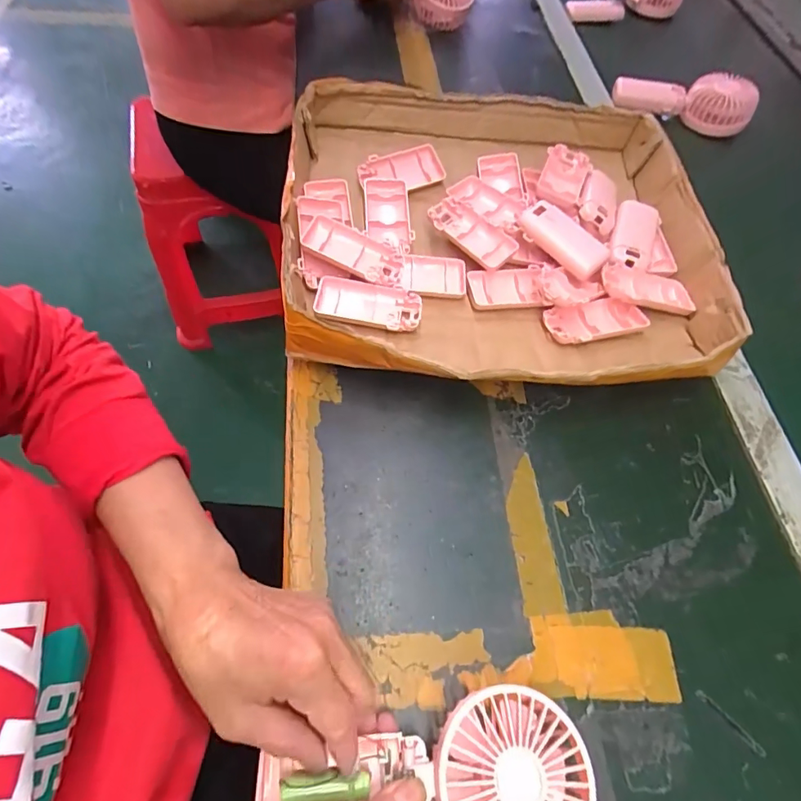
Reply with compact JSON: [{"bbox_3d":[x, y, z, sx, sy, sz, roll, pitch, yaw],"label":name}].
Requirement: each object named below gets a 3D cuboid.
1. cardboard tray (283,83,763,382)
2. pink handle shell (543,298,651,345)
[{"bbox_3d":[0.099,-0.175,0.479,0.406,0.074,0.376,1,62,-4],"label":"cardboard tray"},{"bbox_3d":[0.183,-0.076,0.445,0.089,0.015,0.046,-13,63,-11],"label":"pink handle shell"}]

